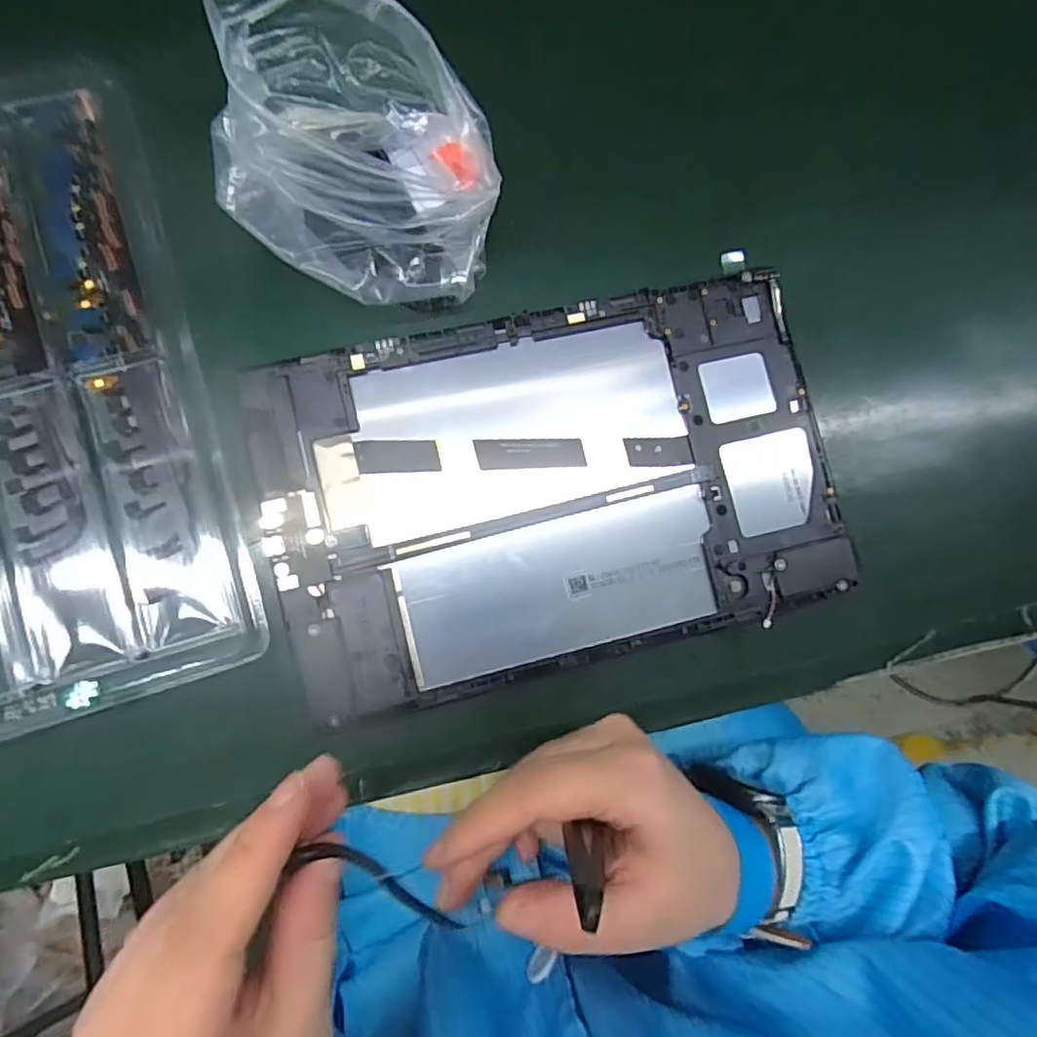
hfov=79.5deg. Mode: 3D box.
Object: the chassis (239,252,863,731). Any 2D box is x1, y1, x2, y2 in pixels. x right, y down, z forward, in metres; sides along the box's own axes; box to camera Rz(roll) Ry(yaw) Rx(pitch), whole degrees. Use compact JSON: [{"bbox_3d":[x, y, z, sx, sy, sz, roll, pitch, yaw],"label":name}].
[{"bbox_3d":[0.017,-0.015,0.266,0.237,0.006,0.151,-16,87,-8],"label":"chassis"}]

